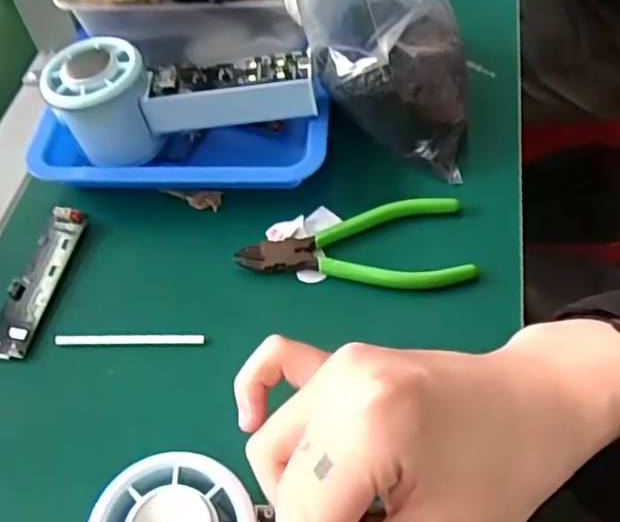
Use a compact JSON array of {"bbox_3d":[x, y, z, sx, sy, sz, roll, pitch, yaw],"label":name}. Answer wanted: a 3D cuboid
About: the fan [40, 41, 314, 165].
[{"bbox_3d":[-0.073,-0.085,0.381,0.151,0.066,0.057,2,56,7],"label":"fan"}]

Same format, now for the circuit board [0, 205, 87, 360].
[{"bbox_3d":[-0.149,0.009,0.355,0.023,0.009,0.092,7,56,10],"label":"circuit board"}]

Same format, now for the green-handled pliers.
[{"bbox_3d":[0.023,-0.007,0.358,0.123,0.013,0.054,-4,55,2],"label":"green-handled pliers"}]

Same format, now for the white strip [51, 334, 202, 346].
[{"bbox_3d":[-0.093,0.040,0.334,0.076,0.004,0.006,-2,55,4],"label":"white strip"}]

